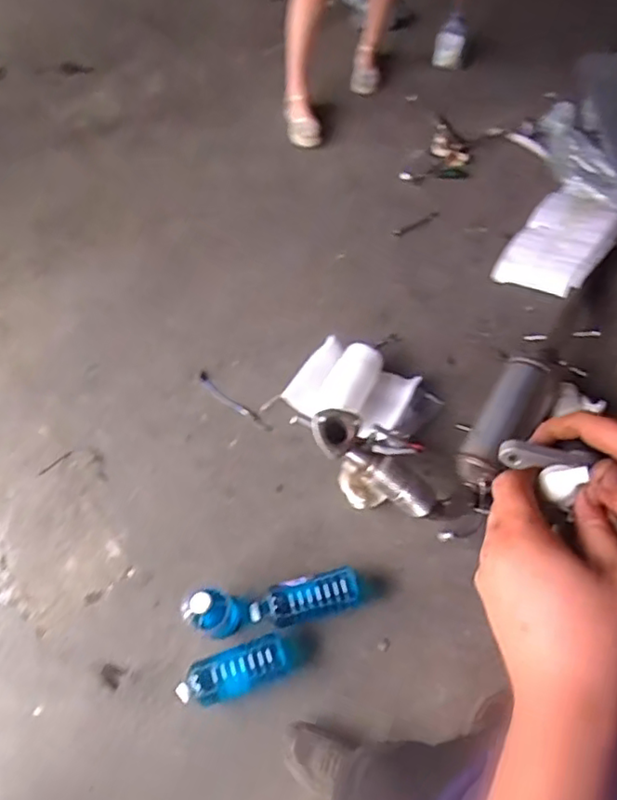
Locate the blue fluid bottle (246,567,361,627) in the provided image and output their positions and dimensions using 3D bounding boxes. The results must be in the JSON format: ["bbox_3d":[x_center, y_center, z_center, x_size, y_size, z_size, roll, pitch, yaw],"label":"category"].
[{"bbox_3d":[-0.006,0.439,1.357,0.249,0.085,0.085,-13,63,-6],"label":"blue fluid bottle"}]

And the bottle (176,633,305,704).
[{"bbox_3d":[-0.147,0.578,1.304,0.262,0.111,0.082,-21,64,-9],"label":"bottle"}]

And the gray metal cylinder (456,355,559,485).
[{"bbox_3d":[0.501,0.044,1.498,0.146,0.110,0.385,27,66,15],"label":"gray metal cylinder"}]

